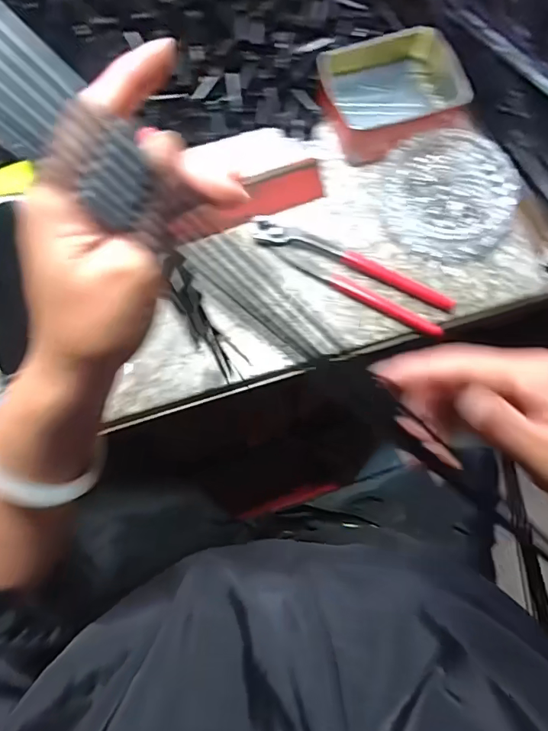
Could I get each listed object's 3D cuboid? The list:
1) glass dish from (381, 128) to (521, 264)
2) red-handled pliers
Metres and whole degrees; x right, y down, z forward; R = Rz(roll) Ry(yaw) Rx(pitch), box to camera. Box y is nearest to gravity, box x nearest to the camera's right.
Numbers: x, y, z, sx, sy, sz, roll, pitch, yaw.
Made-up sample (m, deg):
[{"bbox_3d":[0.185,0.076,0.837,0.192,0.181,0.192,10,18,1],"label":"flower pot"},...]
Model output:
[{"bbox_3d":[0.165,-0.164,0.437,0.115,0.026,0.126,0,74,1],"label":"glass dish"},{"bbox_3d":[0.072,-0.091,0.428,0.195,0.016,0.045,30,77,9],"label":"red-handled pliers"}]

